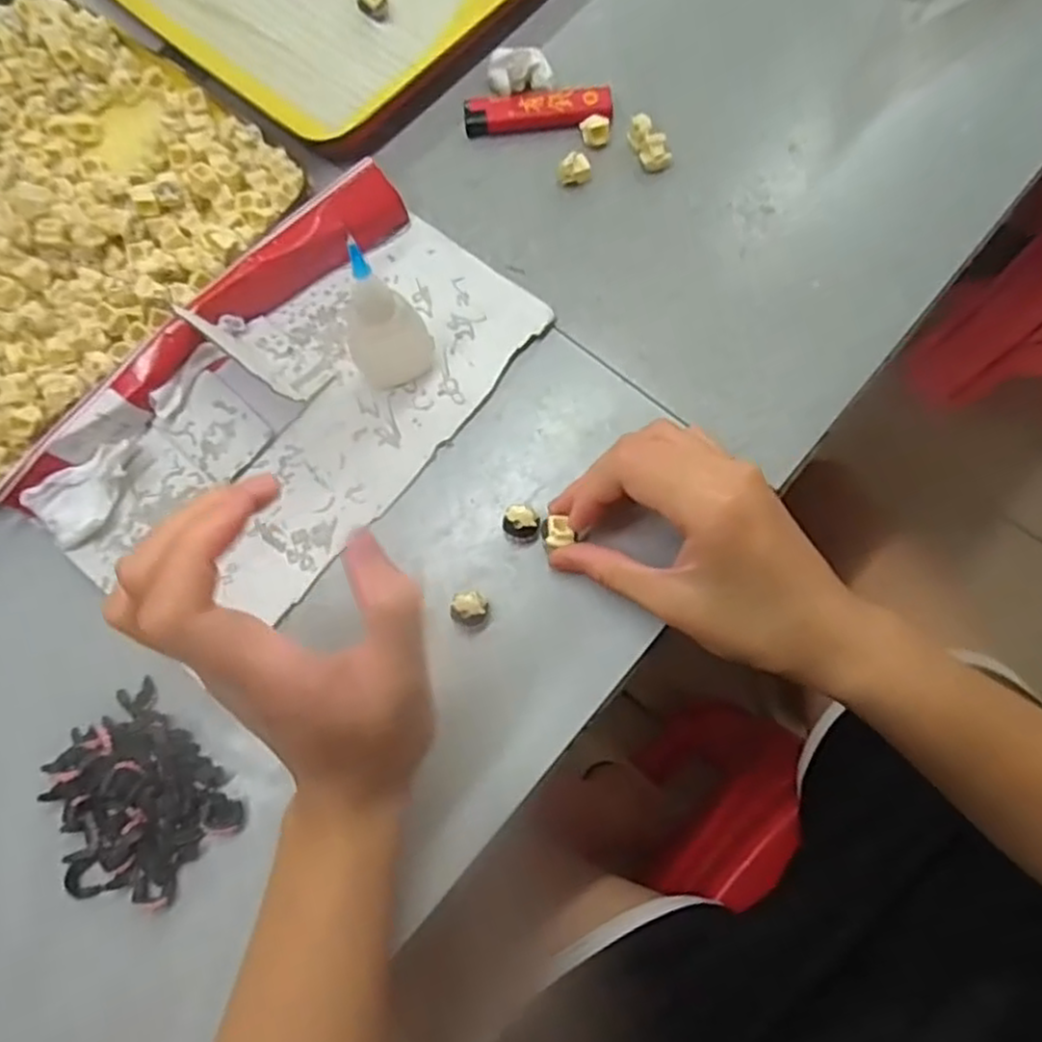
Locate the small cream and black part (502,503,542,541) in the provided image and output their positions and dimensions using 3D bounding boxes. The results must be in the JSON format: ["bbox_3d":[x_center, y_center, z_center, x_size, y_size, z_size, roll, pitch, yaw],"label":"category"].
[{"bbox_3d":[0.000,0.001,0.333,0.017,0.014,0.014,10,75,6],"label":"small cream and black part"}]

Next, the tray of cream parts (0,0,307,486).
[{"bbox_3d":[-0.262,-0.160,0.370,0.226,0.024,0.232,39,80,12],"label":"tray of cream parts"}]

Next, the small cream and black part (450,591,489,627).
[{"bbox_3d":[-0.022,0.039,0.322,0.016,0.013,0.014,-18,75,-2],"label":"small cream and black part"}]

